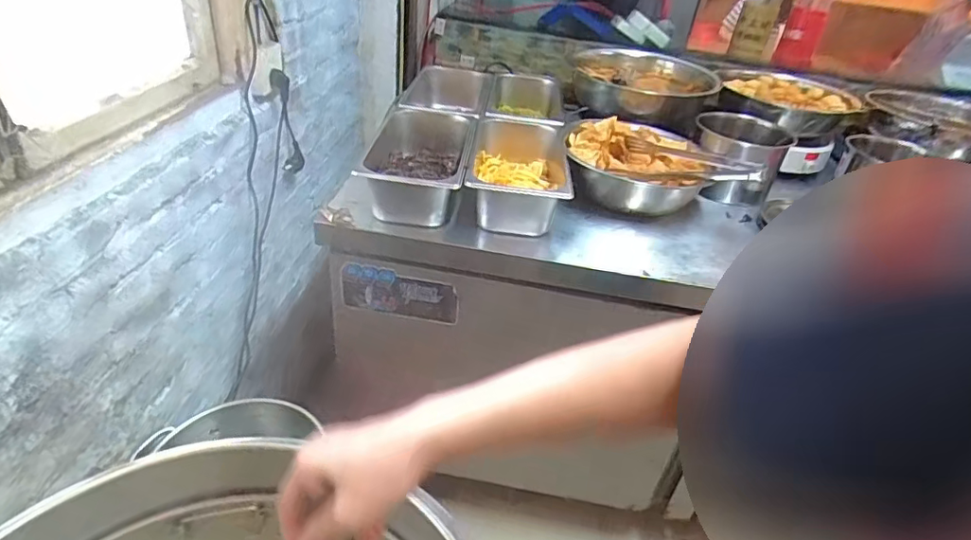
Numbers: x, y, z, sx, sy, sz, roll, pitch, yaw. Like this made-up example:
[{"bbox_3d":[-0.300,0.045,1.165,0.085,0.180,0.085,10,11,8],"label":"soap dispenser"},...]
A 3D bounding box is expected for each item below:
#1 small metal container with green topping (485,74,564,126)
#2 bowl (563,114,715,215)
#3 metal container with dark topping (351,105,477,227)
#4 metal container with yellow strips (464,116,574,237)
[{"bbox_3d":[0.086,-0.380,1.293,0.183,0.092,0.389,8,34,1],"label":"small metal container with green topping"},{"bbox_3d":[0.288,-0.197,1.112,0.266,0.117,0.284,8,34,1],"label":"bowl"},{"bbox_3d":[-0.123,-0.188,0.995,0.170,0.119,0.300,6,34,-1],"label":"metal container with dark topping"},{"bbox_3d":[0.061,-0.176,1.021,0.175,0.119,0.315,6,34,-1],"label":"metal container with yellow strips"}]

